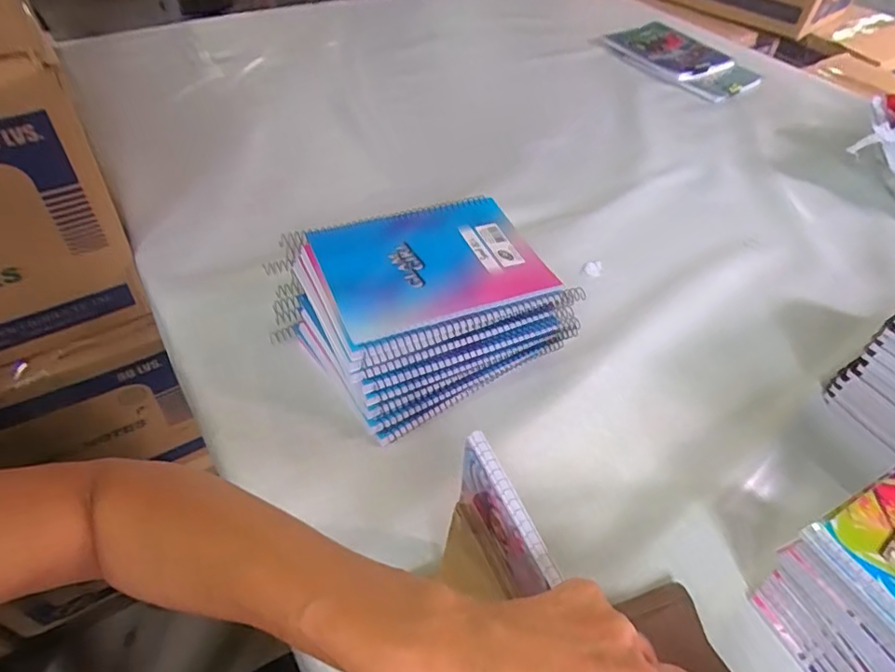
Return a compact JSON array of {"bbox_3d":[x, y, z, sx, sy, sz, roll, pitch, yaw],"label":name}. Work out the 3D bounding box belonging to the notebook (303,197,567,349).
[{"bbox_3d":[-0.013,-0.070,0.516,0.195,0.015,0.149,-17,51,-20],"label":"notebook"}]

